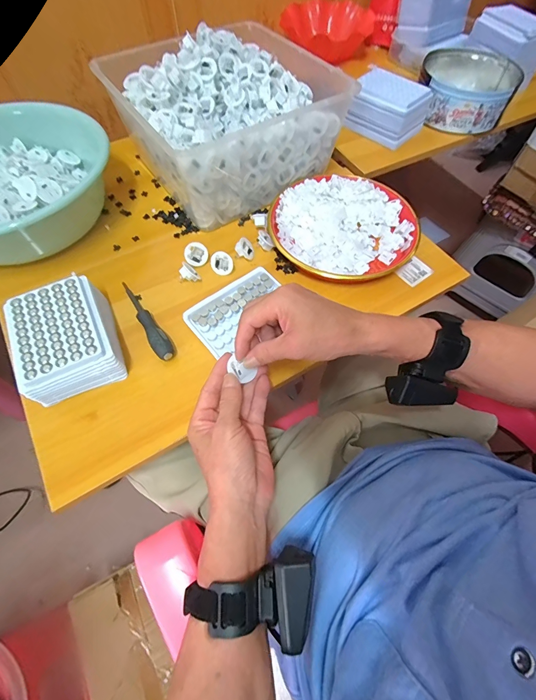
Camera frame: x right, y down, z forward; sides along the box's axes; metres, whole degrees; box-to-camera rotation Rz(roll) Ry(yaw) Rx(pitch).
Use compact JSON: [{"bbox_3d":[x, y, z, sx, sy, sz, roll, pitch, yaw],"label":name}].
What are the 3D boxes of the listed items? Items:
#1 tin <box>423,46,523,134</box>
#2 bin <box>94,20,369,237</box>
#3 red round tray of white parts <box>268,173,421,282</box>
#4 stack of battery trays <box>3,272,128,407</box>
[{"bbox_3d":[0.401,-0.524,0.679,0.171,0.078,0.182,0,61,0],"label":"tin"},{"bbox_3d":[-0.067,-0.368,0.537,0.290,0.138,0.264,-32,66,-17],"label":"bin"},{"bbox_3d":[0.114,-0.190,0.516,0.215,0.033,0.203,0,61,0],"label":"red round tray of white parts"},{"bbox_3d":[-0.236,-0.012,0.396,0.097,0.056,0.132,-22,63,-12],"label":"stack of battery trays"}]

